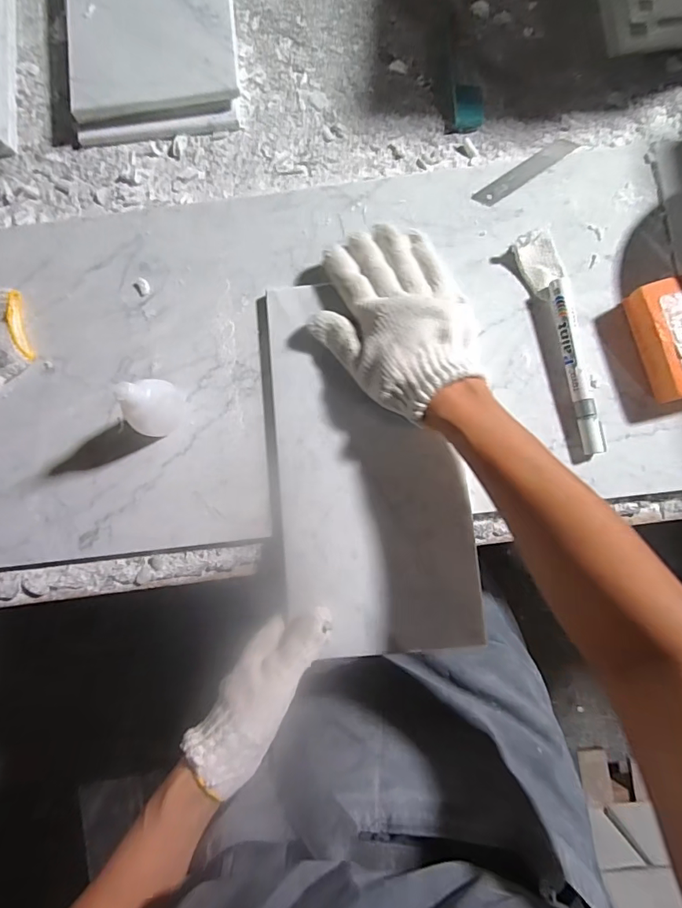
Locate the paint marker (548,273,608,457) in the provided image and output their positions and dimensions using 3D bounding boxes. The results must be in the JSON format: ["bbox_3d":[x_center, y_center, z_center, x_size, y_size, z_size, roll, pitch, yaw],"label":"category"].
[{"bbox_3d":[0.190,-0.071,0.369,0.016,0.018,0.143,-11,83,3],"label":"paint marker"}]

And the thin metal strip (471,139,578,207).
[{"bbox_3d":[0.166,-0.252,0.407,0.105,0.007,0.020,-37,81,-5],"label":"thin metal strip"}]

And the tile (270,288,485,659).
[{"bbox_3d":[0.021,0.004,0.359,0.147,0.023,0.292,-6,84,7],"label":"tile"}]

